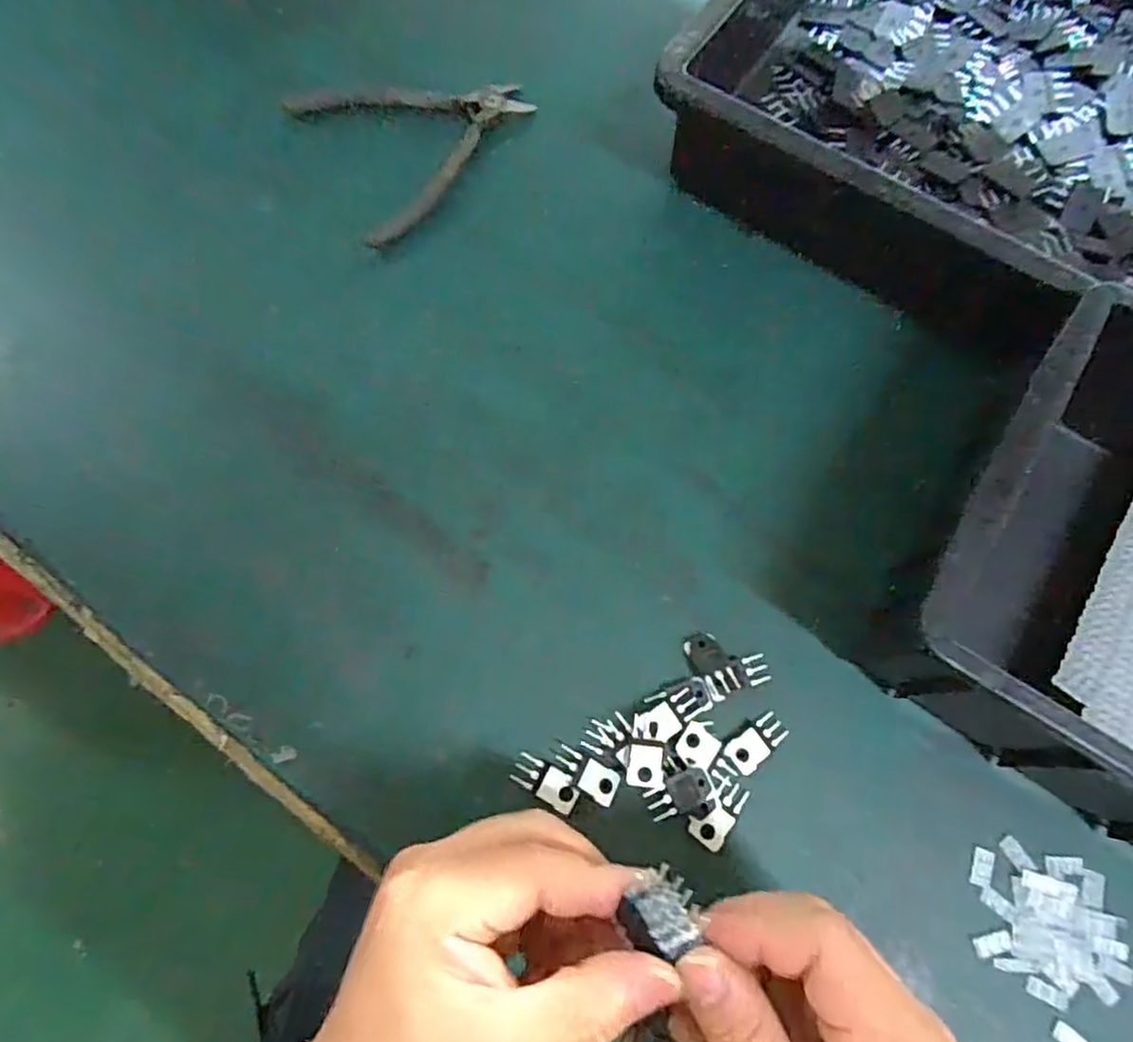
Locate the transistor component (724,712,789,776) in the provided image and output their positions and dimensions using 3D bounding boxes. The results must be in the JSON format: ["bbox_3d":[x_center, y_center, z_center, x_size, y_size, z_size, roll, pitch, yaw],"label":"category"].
[{"bbox_3d":[0.088,0.103,0.310,0.031,0.004,0.016,-33,76,-12],"label":"transistor component"}]

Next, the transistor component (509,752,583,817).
[{"bbox_3d":[-0.009,0.117,0.300,0.031,0.006,0.015,26,73,6],"label":"transistor component"}]

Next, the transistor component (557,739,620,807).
[{"bbox_3d":[0.008,0.113,0.299,0.033,0.004,0.015,29,73,7],"label":"transistor component"}]

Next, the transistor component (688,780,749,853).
[{"bbox_3d":[0.069,0.131,0.299,0.015,0.004,0.030,38,75,10],"label":"transistor component"}]

